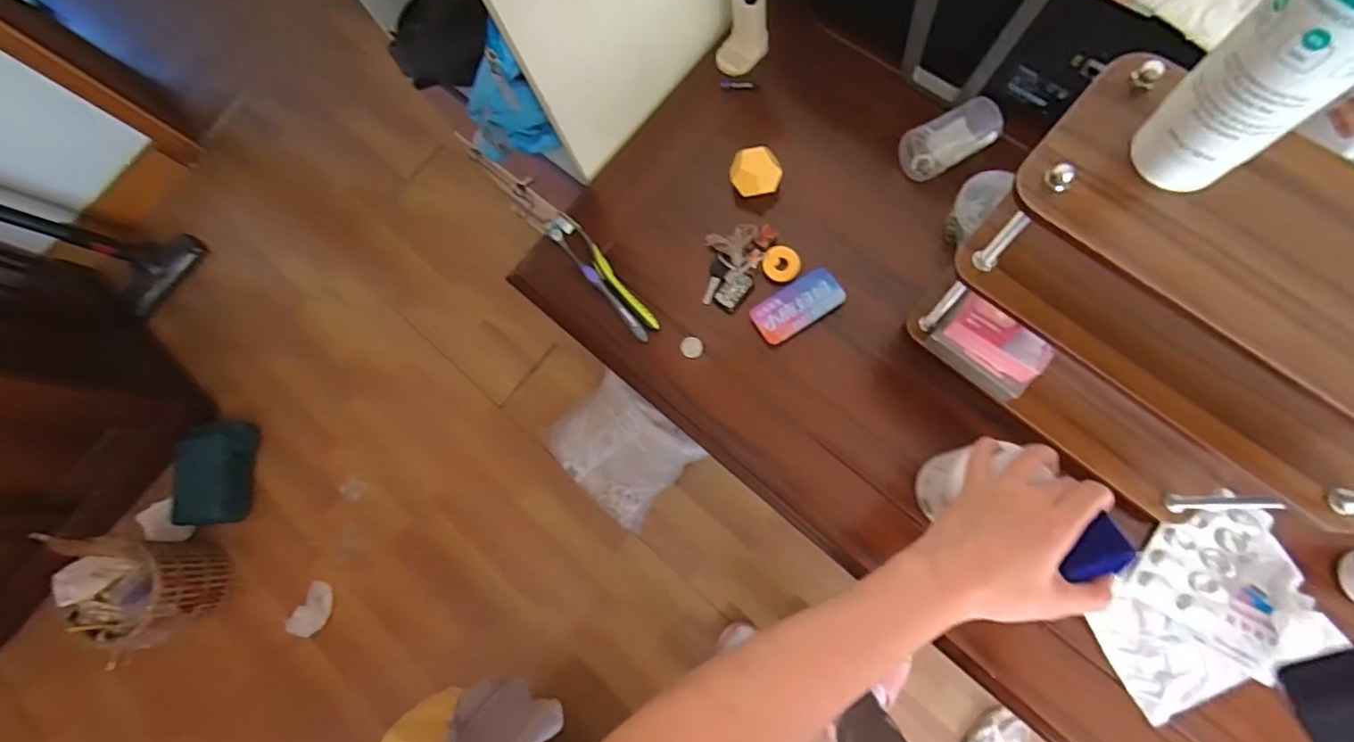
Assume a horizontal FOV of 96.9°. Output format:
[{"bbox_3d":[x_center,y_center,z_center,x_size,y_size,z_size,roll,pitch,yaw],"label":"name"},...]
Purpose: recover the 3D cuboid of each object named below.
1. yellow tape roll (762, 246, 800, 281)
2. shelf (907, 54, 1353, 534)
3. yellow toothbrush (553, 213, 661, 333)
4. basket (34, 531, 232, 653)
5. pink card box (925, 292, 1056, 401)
[{"bbox_3d":[0.112,-0.114,0.643,0.038,0.016,0.038,-2,74,6],"label":"yellow tape roll"},{"bbox_3d":[0.337,-0.013,0.429,0.289,0.280,0.110,40,82,15],"label":"shelf"},{"bbox_3d":[-0.077,-0.111,0.665,0.019,0.012,0.172,-38,74,-5],"label":"yellow toothbrush"},{"bbox_3d":[-1.026,0.420,1.143,0.163,0.220,0.195,1,74,7],"label":"basket"},{"bbox_3d":[0.278,-0.019,0.532,0.089,0.080,0.021,42,82,15],"label":"pink card box"}]

